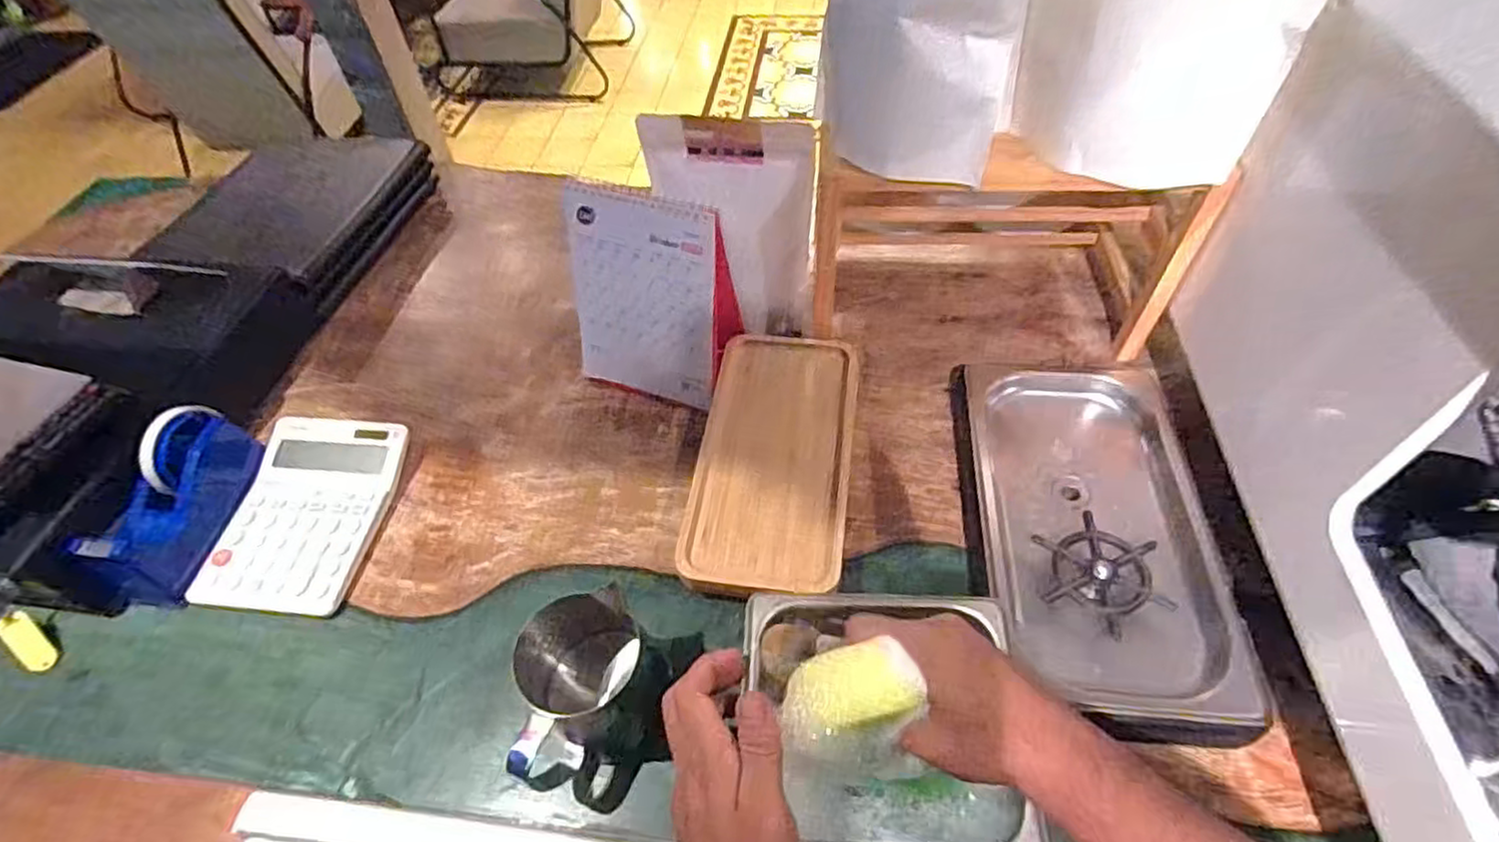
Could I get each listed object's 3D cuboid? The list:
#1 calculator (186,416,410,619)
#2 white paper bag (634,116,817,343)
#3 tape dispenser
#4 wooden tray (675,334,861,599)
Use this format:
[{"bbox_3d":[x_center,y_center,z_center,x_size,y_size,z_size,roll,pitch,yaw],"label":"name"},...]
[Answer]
[{"bbox_3d":[-0.408,0.082,0.643,0.134,0.036,0.186,4,53,6],"label":"calculator"},{"bbox_3d":[-0.013,-0.177,0.683,0.154,0.237,0.028,3,42,5],"label":"white paper bag"},{"bbox_3d":[-0.513,0.068,0.617,0.070,0.094,0.156,5,53,7],"label":"tape dispenser"},{"bbox_3d":[0.026,0.036,0.652,0.138,0.042,0.279,6,53,8],"label":"wooden tray"}]

